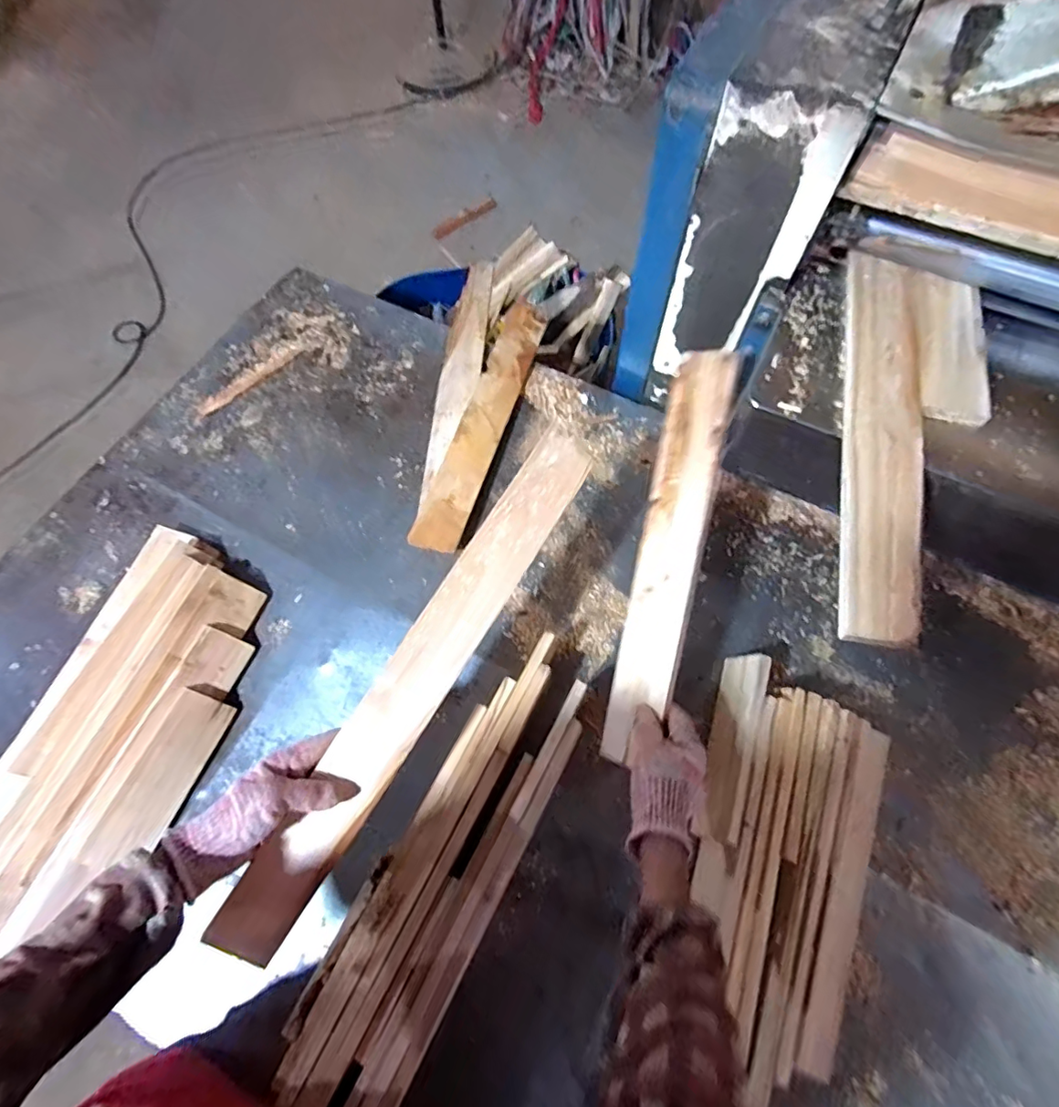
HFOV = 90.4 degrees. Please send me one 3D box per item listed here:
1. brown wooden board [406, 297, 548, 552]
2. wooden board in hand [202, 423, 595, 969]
[{"bbox_3d":[-0.068,-0.214,0.842,0.071,0.034,0.475,16,69,8],"label":"brown wooden board"},{"bbox_3d":[-0.106,0.115,0.532,0.066,0.012,0.577,35,77,-9],"label":"wooden board in hand"}]

